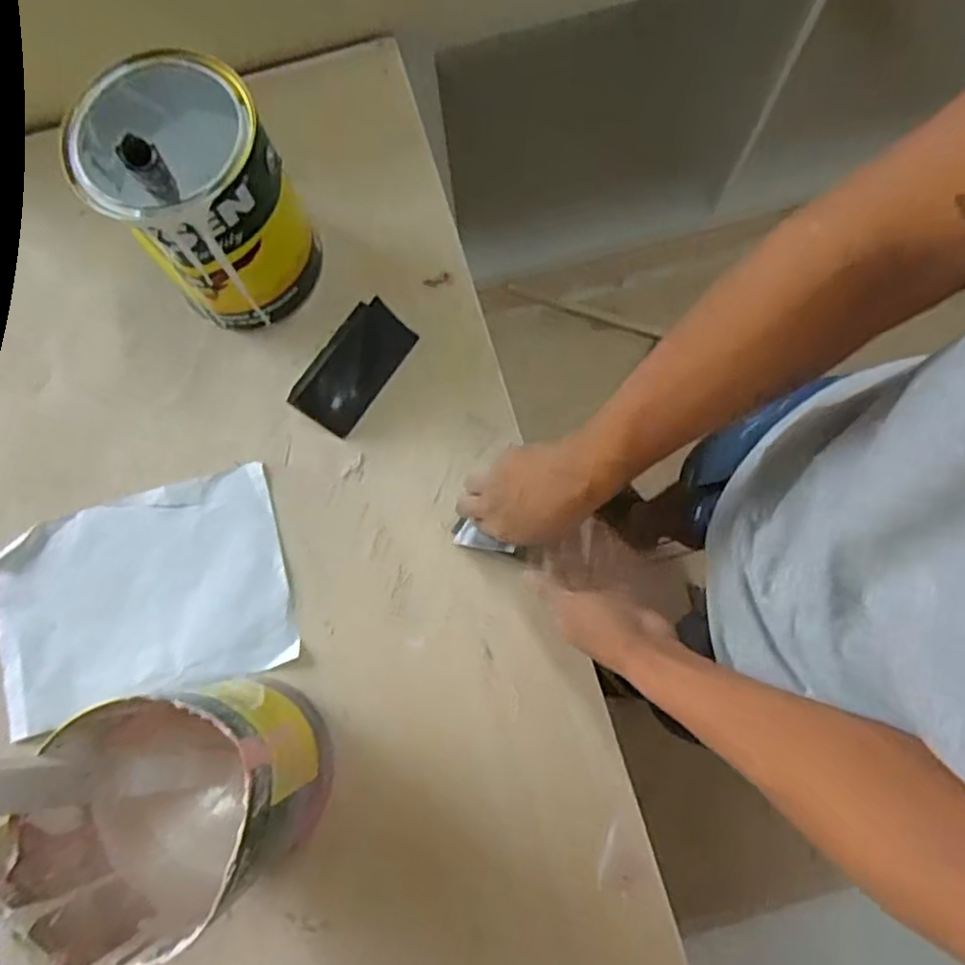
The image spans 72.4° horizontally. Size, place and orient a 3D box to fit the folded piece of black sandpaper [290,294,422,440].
[{"bbox_3d":[-0.139,-0.126,0.693,0.078,0.036,0.137,34,80,7],"label":"folded piece of black sandpaper"}]

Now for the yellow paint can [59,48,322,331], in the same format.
[{"bbox_3d":[-0.268,-0.271,0.646,0.158,0.200,0.181,-44,81,-8],"label":"yellow paint can"}]

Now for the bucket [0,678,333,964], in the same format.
[{"bbox_3d":[-0.230,0.248,0.527,0.180,0.204,0.159,-39,80,-7],"label":"bucket"}]

